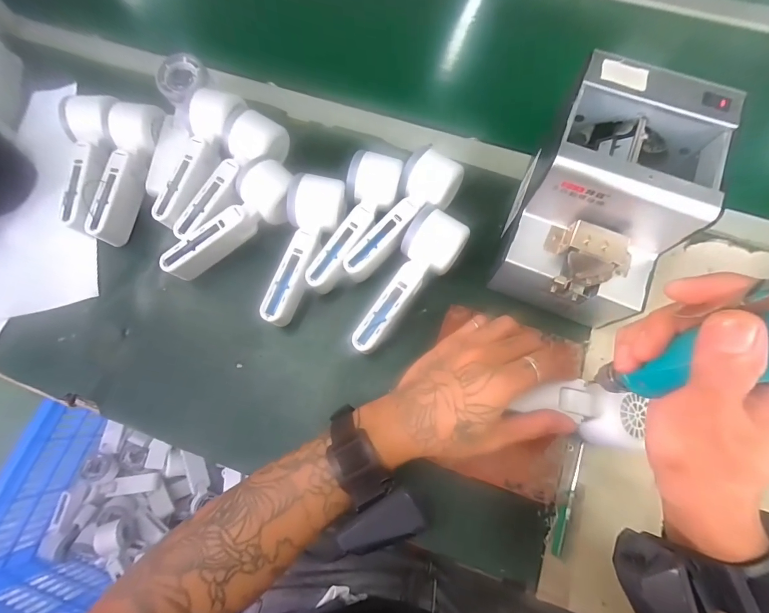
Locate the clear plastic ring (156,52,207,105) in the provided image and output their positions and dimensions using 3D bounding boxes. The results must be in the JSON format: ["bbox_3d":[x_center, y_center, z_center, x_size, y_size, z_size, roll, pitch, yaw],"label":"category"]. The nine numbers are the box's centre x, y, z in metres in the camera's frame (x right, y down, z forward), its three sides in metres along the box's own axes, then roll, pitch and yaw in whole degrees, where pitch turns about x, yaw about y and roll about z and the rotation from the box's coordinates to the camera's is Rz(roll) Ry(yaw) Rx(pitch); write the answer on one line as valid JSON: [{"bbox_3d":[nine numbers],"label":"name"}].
[{"bbox_3d":[-0.242,-0.272,0.435,0.056,0.017,0.056,-39,76,-10],"label":"clear plastic ring"}]

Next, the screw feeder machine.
[{"bbox_3d":[0.194,-0.091,0.328,0.122,0.123,0.176,23,75,8],"label":"screw feeder machine"}]

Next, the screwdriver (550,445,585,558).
[{"bbox_3d":[0.172,0.178,0.343,0.011,0.013,0.101,19,74,7],"label":"screwdriver"}]

